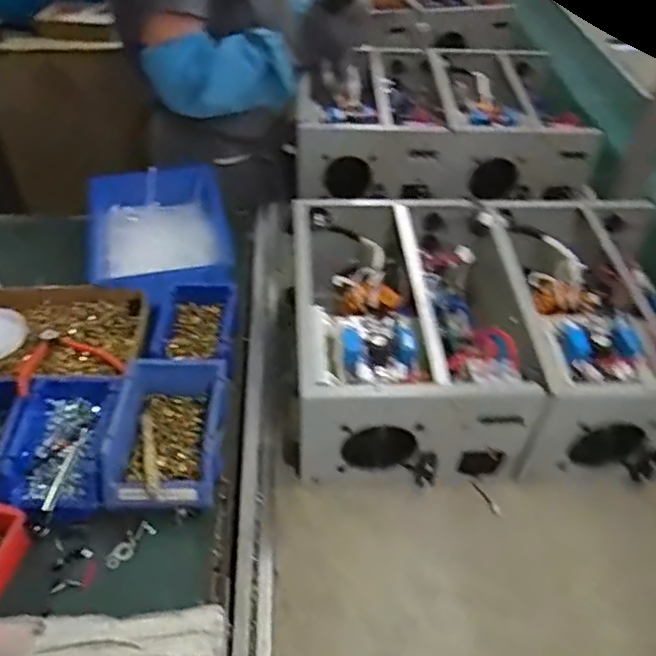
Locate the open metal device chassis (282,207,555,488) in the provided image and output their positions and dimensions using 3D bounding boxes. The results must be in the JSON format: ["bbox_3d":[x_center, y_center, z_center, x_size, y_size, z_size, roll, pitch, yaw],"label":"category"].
[{"bbox_3d":[0.099,0.004,0.844,0.295,0.184,0.393,0,45,-2],"label":"open metal device chassis"}]

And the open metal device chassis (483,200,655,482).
[{"bbox_3d":[0.359,-0.001,0.852,0.271,0.205,0.386,-2,45,-4],"label":"open metal device chassis"}]

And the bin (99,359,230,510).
[{"bbox_3d":[-0.190,0.131,0.750,0.127,0.083,0.190,1,45,-1],"label":"bin"}]

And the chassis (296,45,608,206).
[{"bbox_3d":[0.203,-0.429,1.243,0.530,0.141,0.418,-1,45,-3],"label":"chassis"}]

